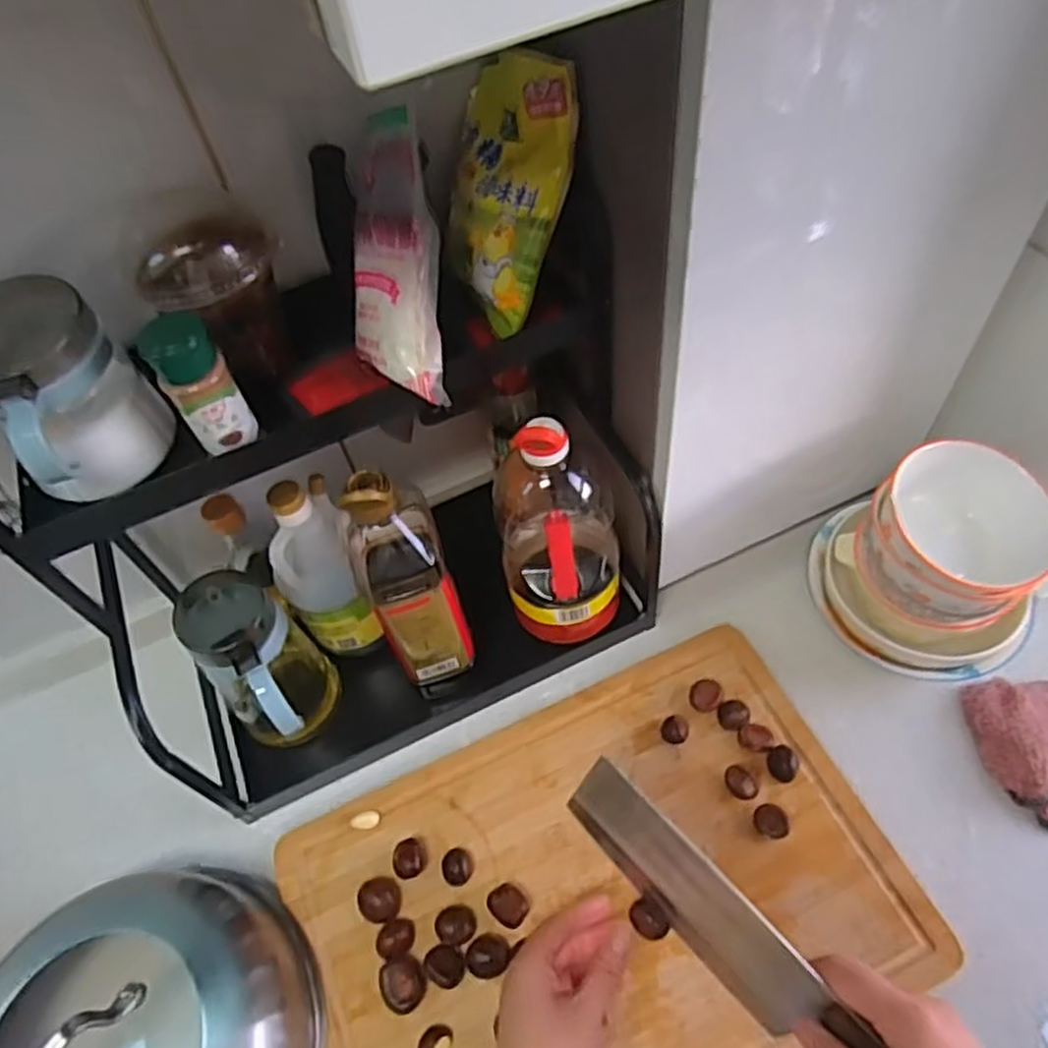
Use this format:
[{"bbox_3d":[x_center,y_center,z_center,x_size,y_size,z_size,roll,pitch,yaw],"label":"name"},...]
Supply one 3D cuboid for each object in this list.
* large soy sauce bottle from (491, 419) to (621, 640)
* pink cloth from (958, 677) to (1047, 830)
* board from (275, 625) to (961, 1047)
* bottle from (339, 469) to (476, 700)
[{"bbox_3d":[0.031,0.004,0.618,0.101,0.256,0.092,-14,56,-3],"label":"large soy sauce bottle"},{"bbox_3d":[0.435,0.179,0.612,0.127,0.033,0.117,-4,56,3],"label":"pink cloth"},{"bbox_3d":[0.053,0.280,0.577,0.434,0.023,0.302,-23,58,-10],"label":"board"},{"bbox_3d":[-0.092,0.038,0.595,0.067,0.239,0.088,-20,56,-7],"label":"bottle"}]

